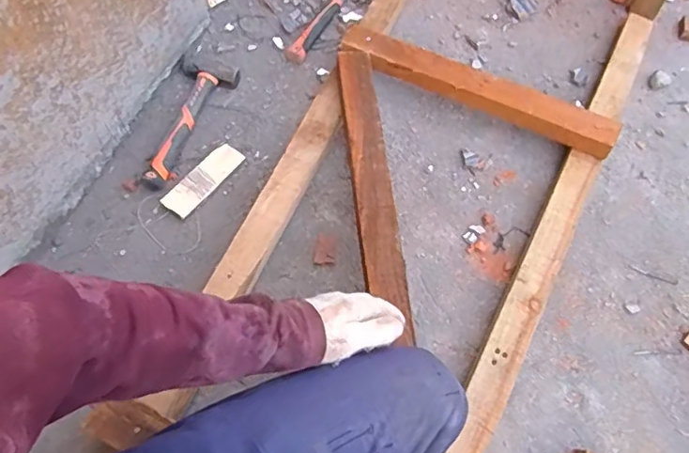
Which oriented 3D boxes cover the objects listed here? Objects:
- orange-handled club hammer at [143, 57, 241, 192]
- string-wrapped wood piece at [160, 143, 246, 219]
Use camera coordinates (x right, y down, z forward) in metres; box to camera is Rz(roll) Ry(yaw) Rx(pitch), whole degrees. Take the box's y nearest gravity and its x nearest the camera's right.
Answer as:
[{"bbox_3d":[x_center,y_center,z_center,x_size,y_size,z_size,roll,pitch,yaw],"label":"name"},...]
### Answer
[{"bbox_3d":[-0.297,-0.193,0.929,0.097,0.034,0.272,22,64,9],"label":"orange-handled club hammer"},{"bbox_3d":[-0.239,-0.083,0.888,0.054,0.011,0.155,32,66,14],"label":"string-wrapped wood piece"}]

